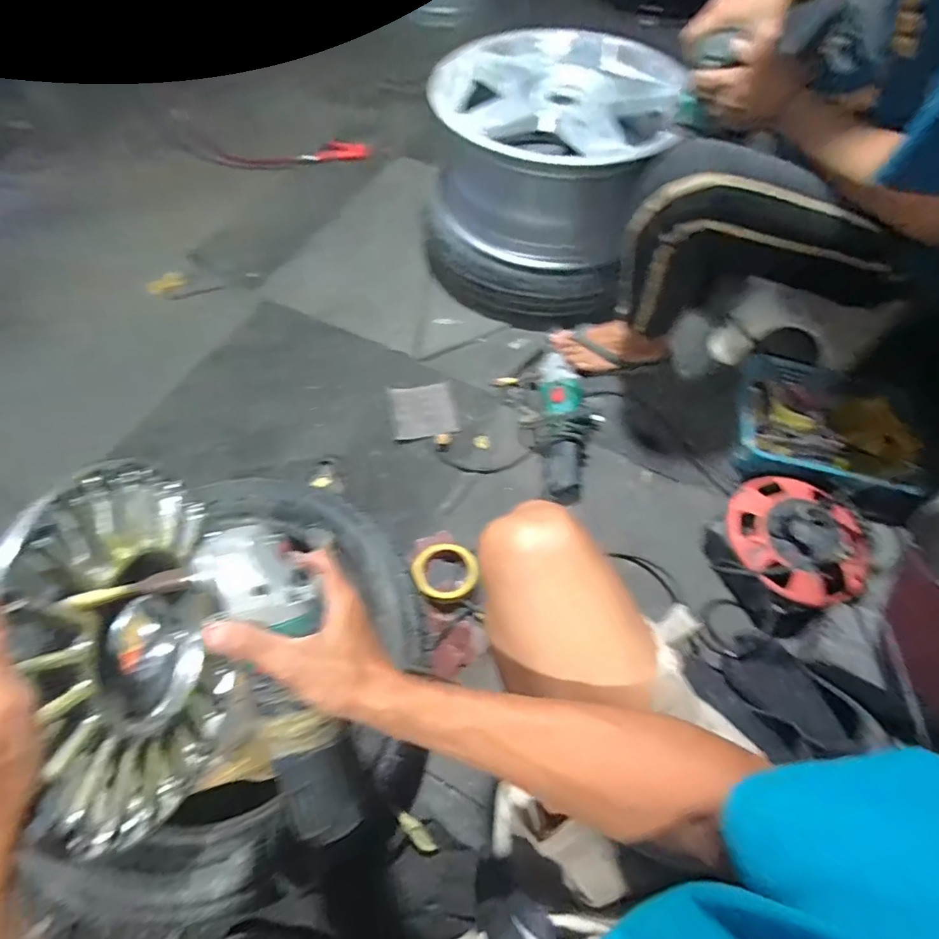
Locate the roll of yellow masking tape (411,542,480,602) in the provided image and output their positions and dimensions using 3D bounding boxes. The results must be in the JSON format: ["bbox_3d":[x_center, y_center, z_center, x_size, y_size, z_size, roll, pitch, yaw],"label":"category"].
[{"bbox_3d":[-0.035,0.157,0.773,0.098,0.021,0.086,-19,63,-12],"label":"roll of yellow masking tape"}]

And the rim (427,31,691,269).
[{"bbox_3d":[0.149,-0.636,0.982,0.413,0.201,0.428,1,61,-1],"label":"rim"}]

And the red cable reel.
[{"bbox_3d":[0.496,0.106,0.757,0.234,0.119,0.204,-29,65,-16],"label":"red cable reel"}]

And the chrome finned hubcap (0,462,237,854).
[{"bbox_3d":[-0.276,0.142,0.433,0.072,0.283,0.288,2,61,0],"label":"chrome finned hubcap"}]

